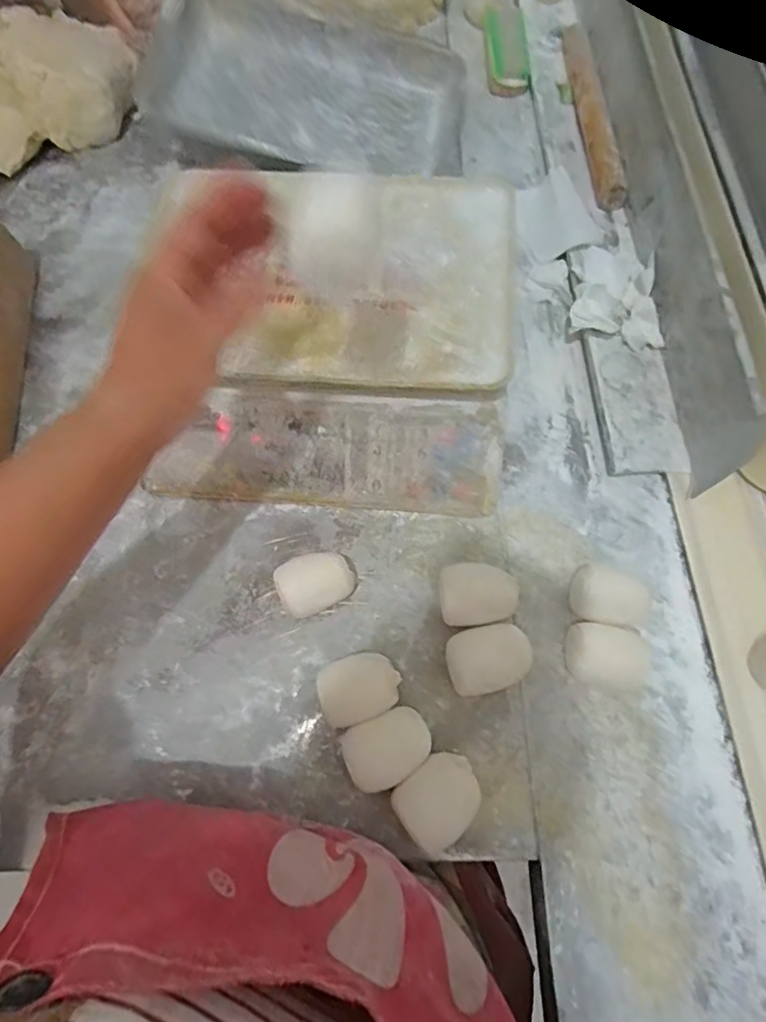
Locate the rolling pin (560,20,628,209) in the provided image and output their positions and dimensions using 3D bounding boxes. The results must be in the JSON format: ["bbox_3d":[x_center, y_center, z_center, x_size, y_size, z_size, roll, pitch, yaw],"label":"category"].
[{"bbox_3d":[0.254,-0.493,0.648,0.030,0.026,0.301,-3,70,1],"label":"rolling pin"}]

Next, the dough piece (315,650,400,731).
[{"bbox_3d":[-0.020,0.139,0.420,0.068,0.037,0.053,-17,70,-4],"label":"dough piece"}]

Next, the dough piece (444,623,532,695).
[{"bbox_3d":[0.086,0.121,0.432,0.065,0.026,0.050,-13,70,-2],"label":"dough piece"}]

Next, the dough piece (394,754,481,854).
[{"bbox_3d":[0.043,0.217,0.400,0.062,0.027,0.052,-39,73,-11],"label":"dough piece"}]

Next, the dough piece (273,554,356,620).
[{"bbox_3d":[-0.058,0.062,0.448,0.064,0.044,0.048,-26,71,-7],"label":"dough piece"}]

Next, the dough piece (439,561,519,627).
[{"bbox_3d":[0.080,0.072,0.446,0.062,0.037,0.048,-2,70,2],"label":"dough piece"}]

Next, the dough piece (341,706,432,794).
[{"bbox_3d":[0.005,0.183,0.407,0.064,0.033,0.047,-24,71,-6],"label":"dough piece"}]

